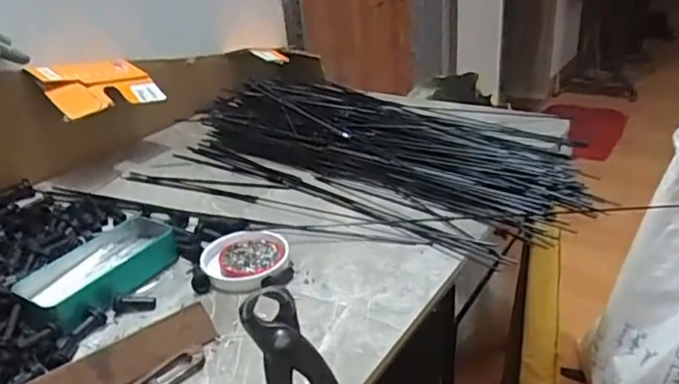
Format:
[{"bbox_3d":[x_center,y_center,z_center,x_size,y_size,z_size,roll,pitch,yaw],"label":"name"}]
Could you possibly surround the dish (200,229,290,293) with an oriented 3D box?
[{"bbox_3d":[-0.097,0.068,0.590,0.085,0.018,0.093,-4,28,2],"label":"dish"}]

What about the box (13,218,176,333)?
[{"bbox_3d":[-0.240,0.076,0.580,0.091,0.032,0.154,9,30,24],"label":"box"}]

